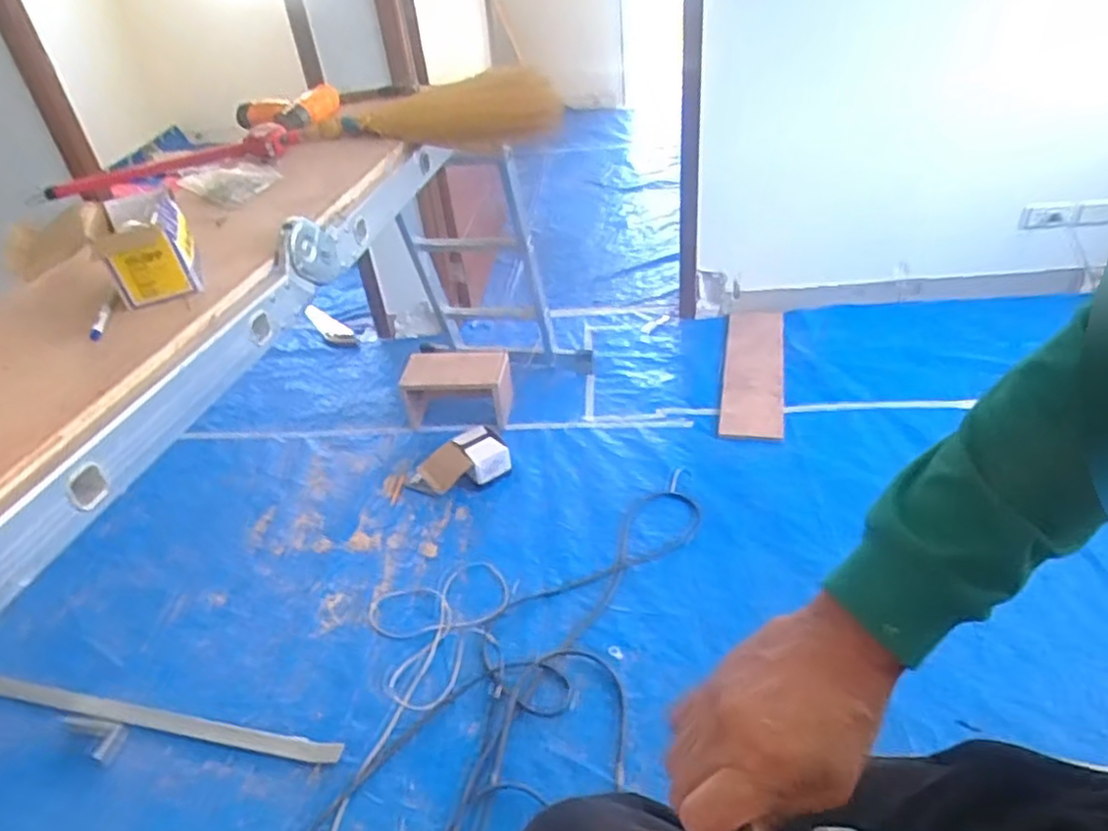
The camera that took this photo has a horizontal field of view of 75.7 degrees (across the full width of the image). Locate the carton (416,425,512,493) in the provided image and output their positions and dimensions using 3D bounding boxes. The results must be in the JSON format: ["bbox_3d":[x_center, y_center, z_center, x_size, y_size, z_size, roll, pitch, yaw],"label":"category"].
[{"bbox_3d":[-0.239,0.131,1.900,0.236,0.105,0.136,-26,41,-24],"label":"carton"}]

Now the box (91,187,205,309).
[{"bbox_3d":[-0.458,-0.189,0.813,0.092,0.088,0.118,-21,39,-18],"label":"box"}]

